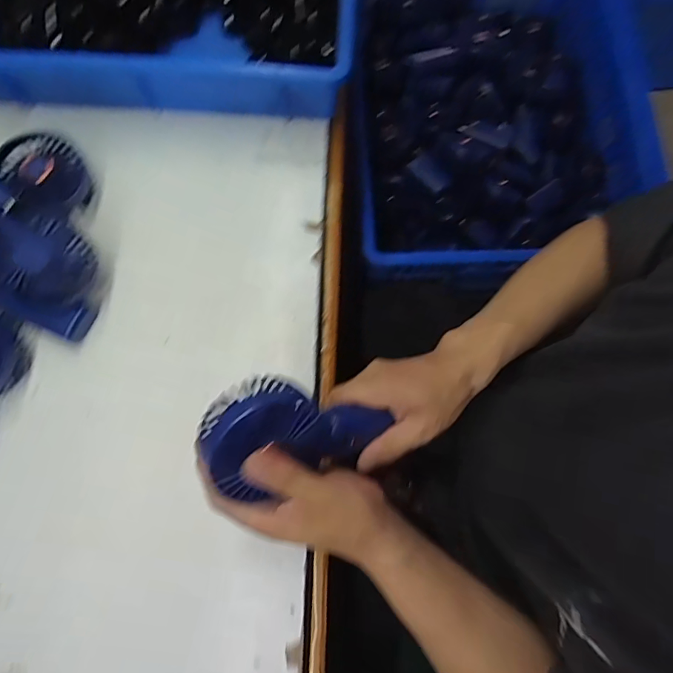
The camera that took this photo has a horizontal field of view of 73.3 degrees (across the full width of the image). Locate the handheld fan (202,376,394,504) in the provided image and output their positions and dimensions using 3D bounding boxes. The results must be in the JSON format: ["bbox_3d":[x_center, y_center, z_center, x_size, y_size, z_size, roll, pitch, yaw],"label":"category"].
[{"bbox_3d":[-0.024,0.073,0.321,0.140,0.041,0.079,14,74,-41],"label":"handheld fan"}]

